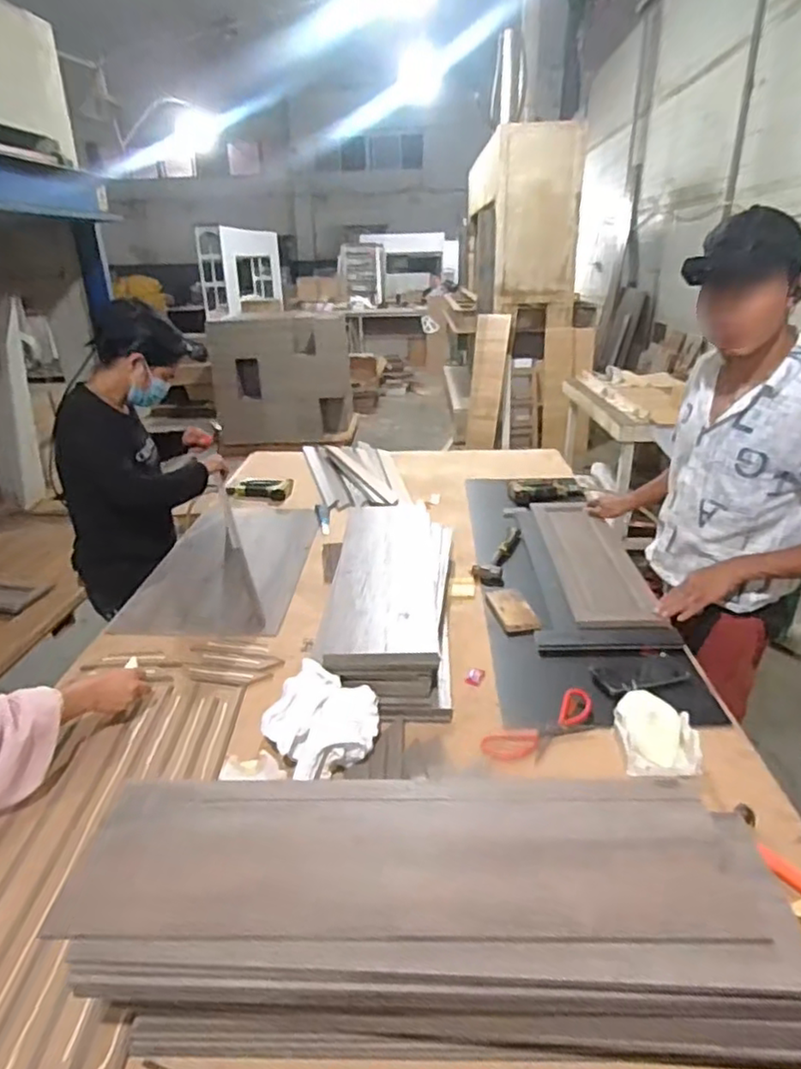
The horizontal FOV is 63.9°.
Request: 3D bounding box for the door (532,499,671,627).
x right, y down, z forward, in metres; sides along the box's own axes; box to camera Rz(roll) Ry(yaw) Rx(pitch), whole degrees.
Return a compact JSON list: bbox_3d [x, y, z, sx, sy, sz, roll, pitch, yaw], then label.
[{"bbox_3d":[0.502,0.053,1.699,0.207,0.021,0.747,0,24,2],"label":"door"}]

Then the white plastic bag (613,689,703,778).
[{"bbox_3d":[0.411,0.307,1.030,0.122,0.048,0.168,4,25,12],"label":"white plastic bag"}]

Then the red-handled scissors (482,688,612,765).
[{"bbox_3d":[0.247,0.330,1.081,0.229,0.022,0.101,-14,27,-26],"label":"red-handled scissors"}]

